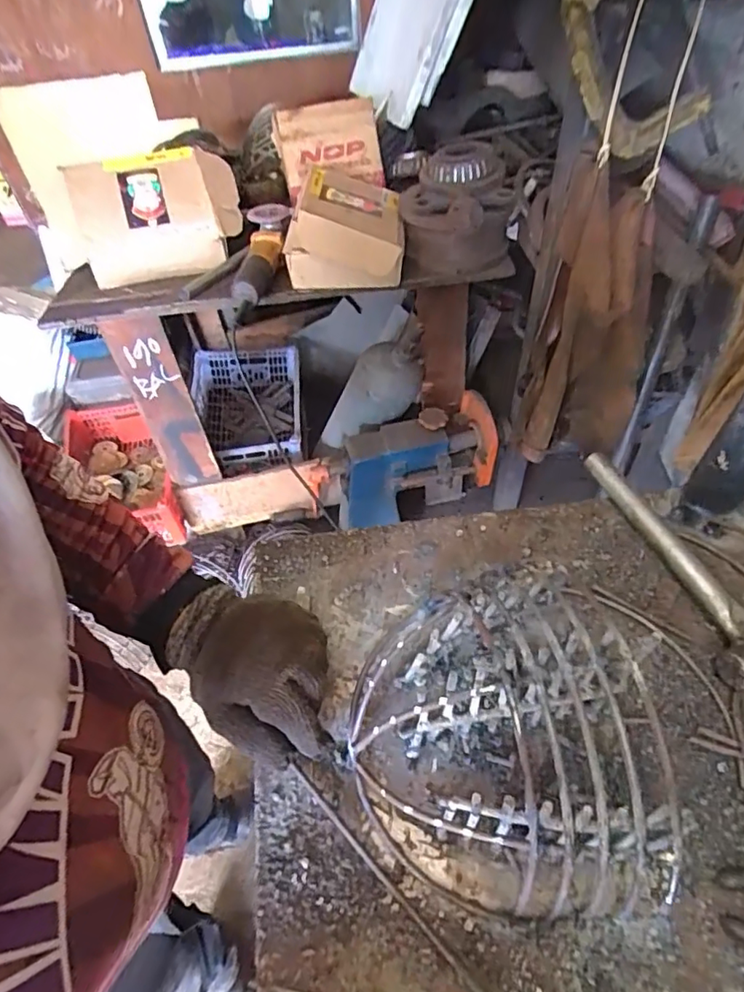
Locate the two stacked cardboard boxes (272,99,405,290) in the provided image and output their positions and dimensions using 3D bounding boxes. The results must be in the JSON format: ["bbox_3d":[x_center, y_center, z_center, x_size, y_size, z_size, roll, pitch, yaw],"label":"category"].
[{"bbox_3d":[-0.073,-0.638,1.145,0.239,0.127,0.507,-5,62,1],"label":"two stacked cardboard boxes"}]

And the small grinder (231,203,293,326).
[{"bbox_3d":[-0.220,-0.444,1.078,0.079,0.062,0.284,3,63,8],"label":"small grinder"}]

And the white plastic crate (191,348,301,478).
[{"bbox_3d":[-0.376,-0.241,1.694,0.319,0.147,0.494,-8,49,-2],"label":"white plastic crate"}]

